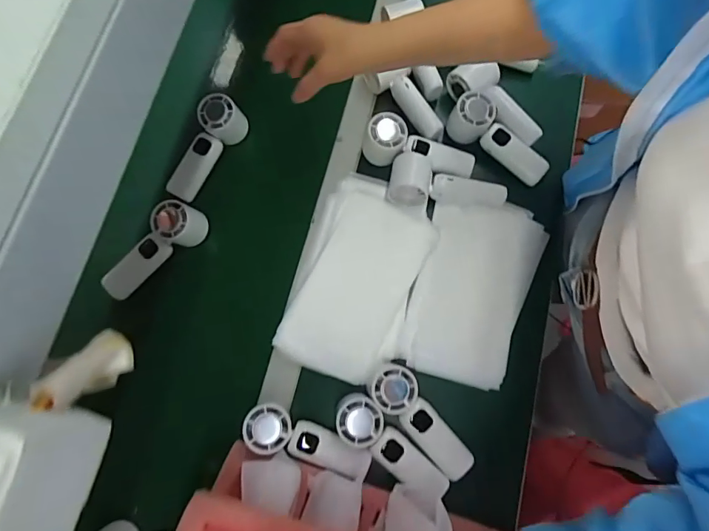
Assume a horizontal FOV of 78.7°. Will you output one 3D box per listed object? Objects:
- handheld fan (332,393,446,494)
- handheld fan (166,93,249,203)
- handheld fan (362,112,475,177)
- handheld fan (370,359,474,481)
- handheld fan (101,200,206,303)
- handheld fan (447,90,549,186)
[{"bbox_3d":[0.039,0.214,0.505,0.051,0.046,0.146,-43,79,-9],"label":"handheld fan"},{"bbox_3d":[-0.211,-0.164,0.612,0.055,0.042,0.150,33,95,9],"label":"handheld fan"},{"bbox_3d":[0.087,-0.158,0.600,0.157,0.063,0.051,19,77,6],"label":"handheld fan"},{"bbox_3d":[0.079,0.184,0.513,0.051,0.053,0.151,-40,79,-8],"label":"handheld fan"},{"bbox_3d":[-0.267,-0.023,0.570,0.050,0.044,0.148,43,81,11],"label":"handheld fan"},{"bbox_3d":[0.199,-0.175,0.596,0.150,0.052,0.048,43,81,10],"label":"handheld fan"}]

